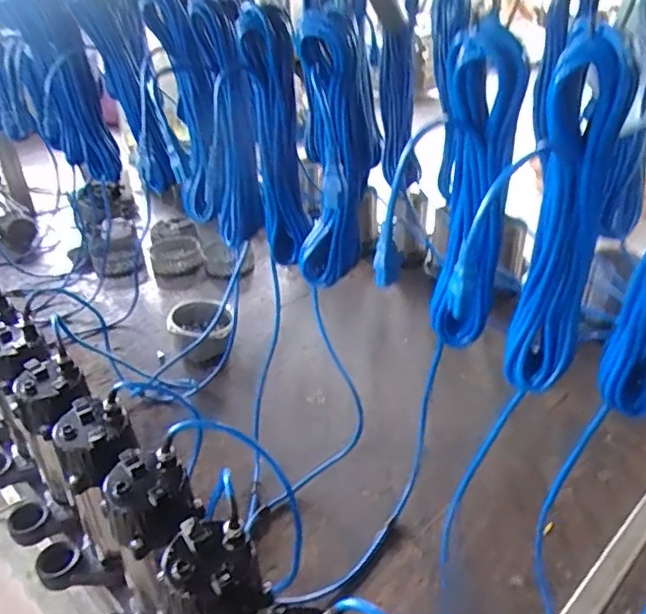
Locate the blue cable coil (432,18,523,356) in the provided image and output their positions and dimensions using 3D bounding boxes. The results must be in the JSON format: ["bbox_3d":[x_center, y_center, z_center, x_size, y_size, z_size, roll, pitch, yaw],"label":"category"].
[{"bbox_3d":[0.143,-0.094,0.600,0.076,0.326,0.047,9,33,15],"label":"blue cable coil"}]

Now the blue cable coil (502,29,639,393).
[{"bbox_3d":[0.213,-0.060,0.533,0.069,0.323,0.077,10,33,18],"label":"blue cable coil"}]

